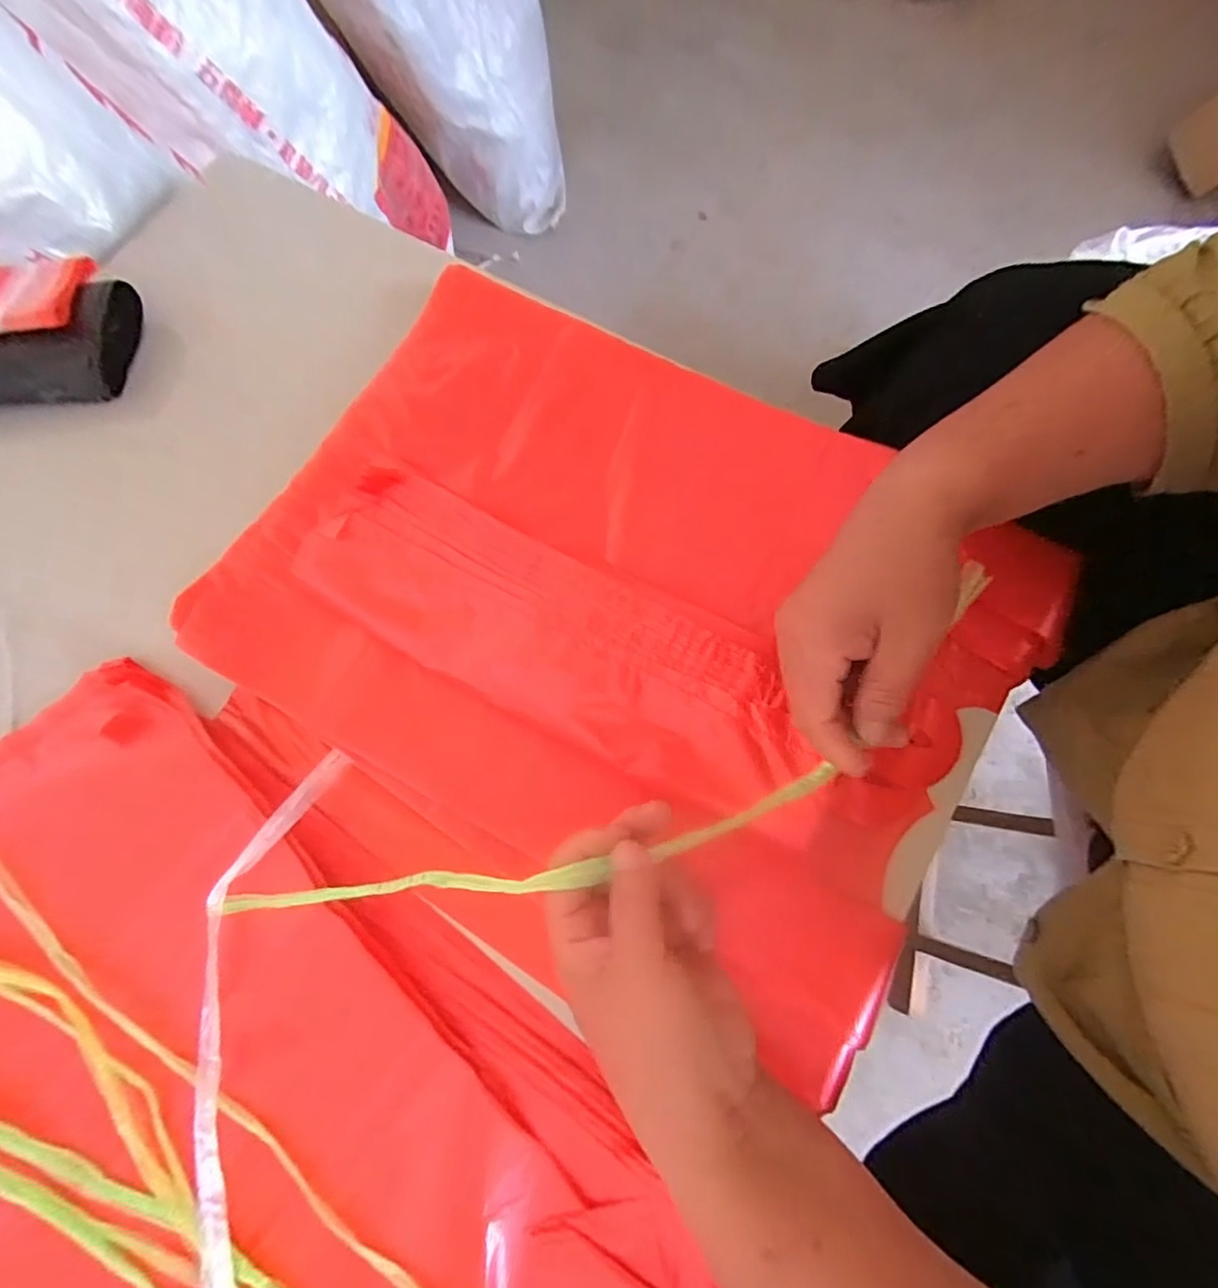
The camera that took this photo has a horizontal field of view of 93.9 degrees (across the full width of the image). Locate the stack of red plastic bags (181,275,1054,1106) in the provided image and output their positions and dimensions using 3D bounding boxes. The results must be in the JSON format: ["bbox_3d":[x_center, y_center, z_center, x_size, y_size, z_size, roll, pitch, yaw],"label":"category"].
[{"bbox_3d":[0.004,-0.021,0.368,0.481,0.050,0.385,31,76,9],"label":"stack of red plastic bags"}]

